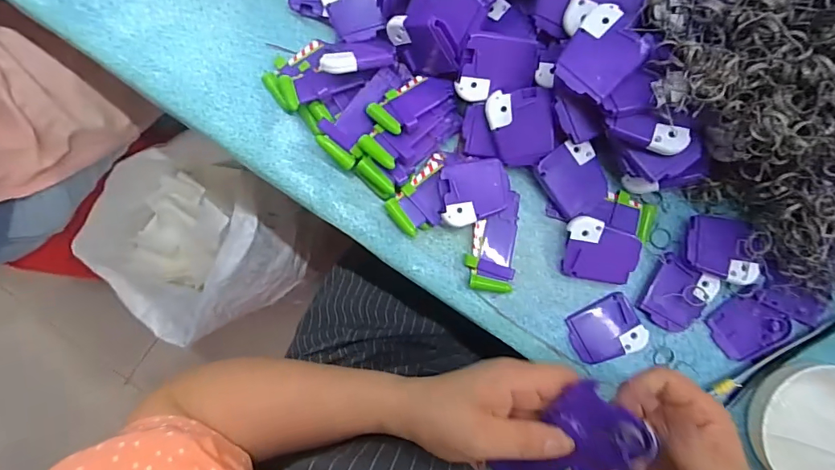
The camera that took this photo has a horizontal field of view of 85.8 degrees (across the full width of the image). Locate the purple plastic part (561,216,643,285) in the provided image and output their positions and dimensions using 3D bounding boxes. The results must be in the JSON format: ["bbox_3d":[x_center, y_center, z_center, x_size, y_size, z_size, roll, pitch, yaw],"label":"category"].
[{"bbox_3d":[0.161,0.014,0.393,0.061,0.021,0.051,10,87,2],"label":"purple plastic part"}]

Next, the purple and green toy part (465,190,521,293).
[{"bbox_3d":[0.068,0.006,0.403,0.043,0.011,0.087,5,87,1],"label":"purple and green toy part"}]

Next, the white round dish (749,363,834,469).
[{"bbox_3d":[0.345,0.167,0.378,0.118,0.025,0.108,0,87,1],"label":"white round dish"}]

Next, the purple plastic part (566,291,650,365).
[{"bbox_3d":[0.167,0.086,0.398,0.062,0.004,0.052,-29,87,-1],"label":"purple plastic part"}]

